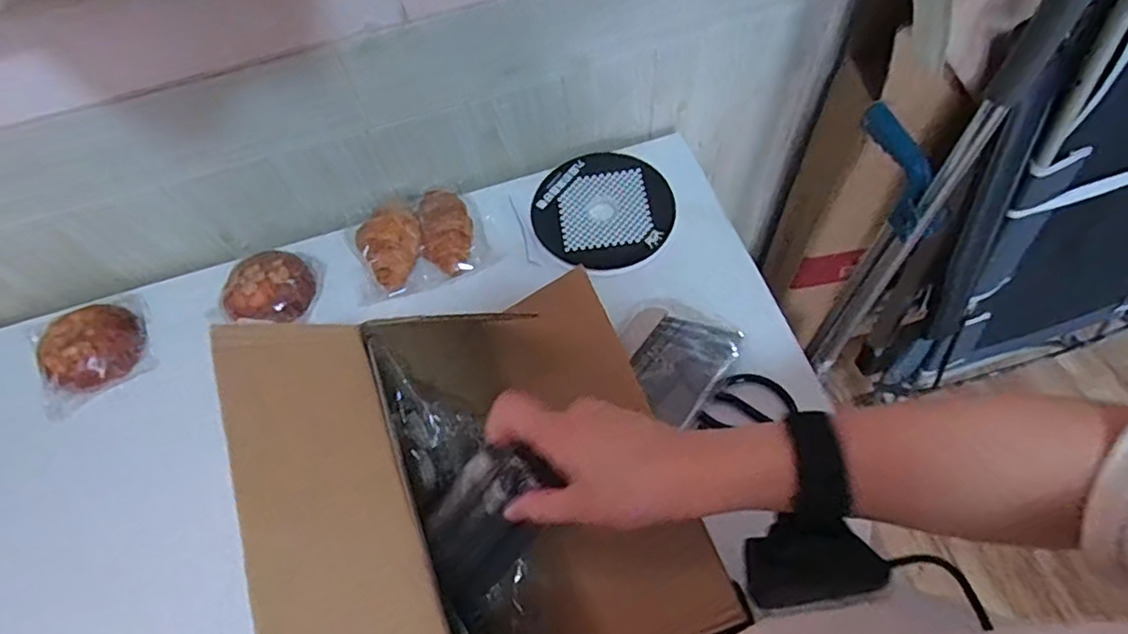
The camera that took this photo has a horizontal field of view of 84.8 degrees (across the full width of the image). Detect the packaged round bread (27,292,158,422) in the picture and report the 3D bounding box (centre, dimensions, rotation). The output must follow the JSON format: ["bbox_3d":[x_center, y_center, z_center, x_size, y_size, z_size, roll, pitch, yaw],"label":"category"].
[{"bbox_3d":[-0.564,0.038,0.733,0.125,0.051,0.127,-24,64,-8],"label":"packaged round bread"}]

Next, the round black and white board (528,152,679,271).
[{"bbox_3d":[0.049,-0.140,0.780,0.176,0.007,0.165,-1,65,2],"label":"round black and white board"}]

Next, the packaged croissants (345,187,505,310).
[{"bbox_3d":[-0.181,-0.101,0.754,0.163,0.045,0.121,-22,64,-8],"label":"packaged croissants"}]

